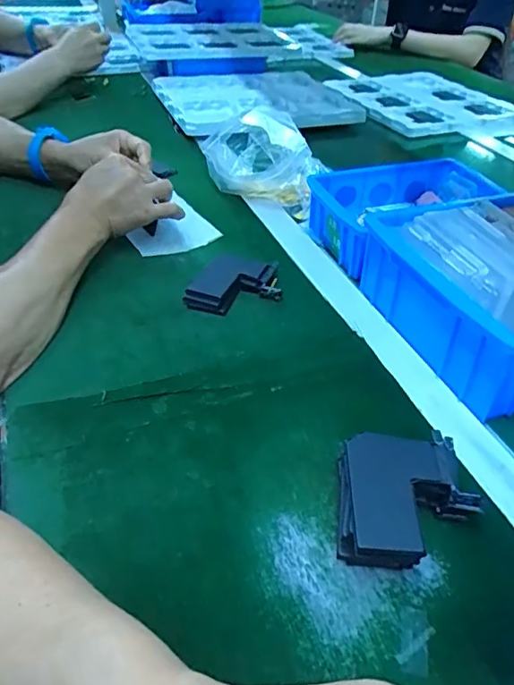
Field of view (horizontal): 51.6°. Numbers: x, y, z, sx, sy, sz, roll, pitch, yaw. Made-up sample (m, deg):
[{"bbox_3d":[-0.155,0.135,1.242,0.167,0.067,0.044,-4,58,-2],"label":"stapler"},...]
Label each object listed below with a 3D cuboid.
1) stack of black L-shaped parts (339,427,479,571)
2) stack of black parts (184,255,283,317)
[{"bbox_3d":[0.090,0.097,0.324,0.085,0.038,0.087,4,40,1],"label":"stack of black L-shaped parts"},{"bbox_3d":[-0.022,-0.057,0.509,0.092,0.021,0.063,-4,40,-8],"label":"stack of black parts"}]

